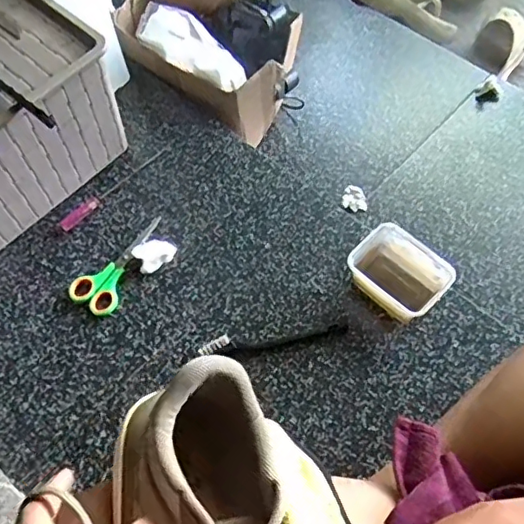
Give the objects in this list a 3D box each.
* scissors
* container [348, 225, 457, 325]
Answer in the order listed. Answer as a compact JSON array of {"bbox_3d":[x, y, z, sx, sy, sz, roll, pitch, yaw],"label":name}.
[{"bbox_3d":[-0.184,-0.005,0.716,0.061,0.010,0.149,21,65,13],"label":"scissors"},{"bbox_3d":[0.160,0.018,0.665,0.108,0.060,0.080,38,70,20],"label":"container"}]

